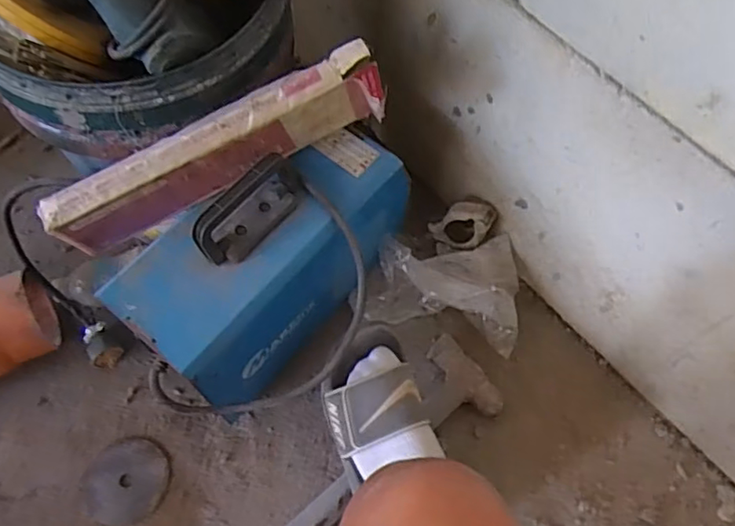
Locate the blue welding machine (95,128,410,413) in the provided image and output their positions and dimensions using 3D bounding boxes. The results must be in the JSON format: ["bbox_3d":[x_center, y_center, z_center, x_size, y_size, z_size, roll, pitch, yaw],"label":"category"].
[{"bbox_3d":[-0.096,-0.004,0.676,0.145,0.219,0.332,39,68,15],"label":"blue welding machine"}]

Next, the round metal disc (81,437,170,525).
[{"bbox_3d":[-0.282,0.255,0.702,0.088,0.008,0.096,8,56,-12],"label":"round metal disc"}]

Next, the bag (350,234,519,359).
[{"bbox_3d":[0.092,0.034,0.781,0.215,0.076,0.134,5,64,-1],"label":"bag"}]

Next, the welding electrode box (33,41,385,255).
[{"bbox_3d":[-0.141,-0.100,0.580,0.339,0.094,0.030,-26,68,0],"label":"welding electrode box"}]

